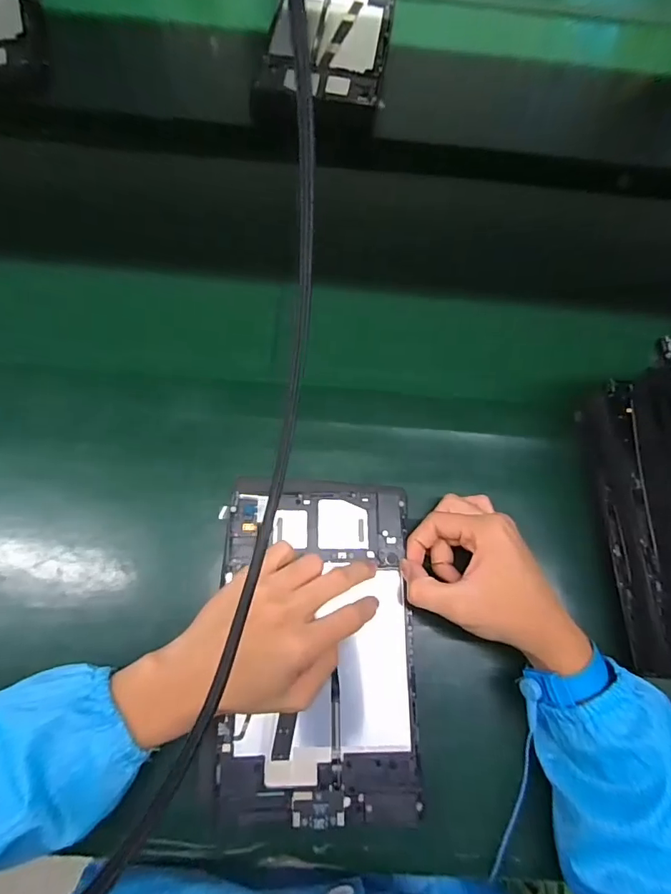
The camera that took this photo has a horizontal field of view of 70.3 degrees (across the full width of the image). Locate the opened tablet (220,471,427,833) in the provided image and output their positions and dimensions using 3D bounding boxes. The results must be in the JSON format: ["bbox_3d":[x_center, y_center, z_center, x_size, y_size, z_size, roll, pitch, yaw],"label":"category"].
[{"bbox_3d":[-0.014,0.151,0.380,0.151,0.011,0.253,1,71,-2],"label":"opened tablet"}]

